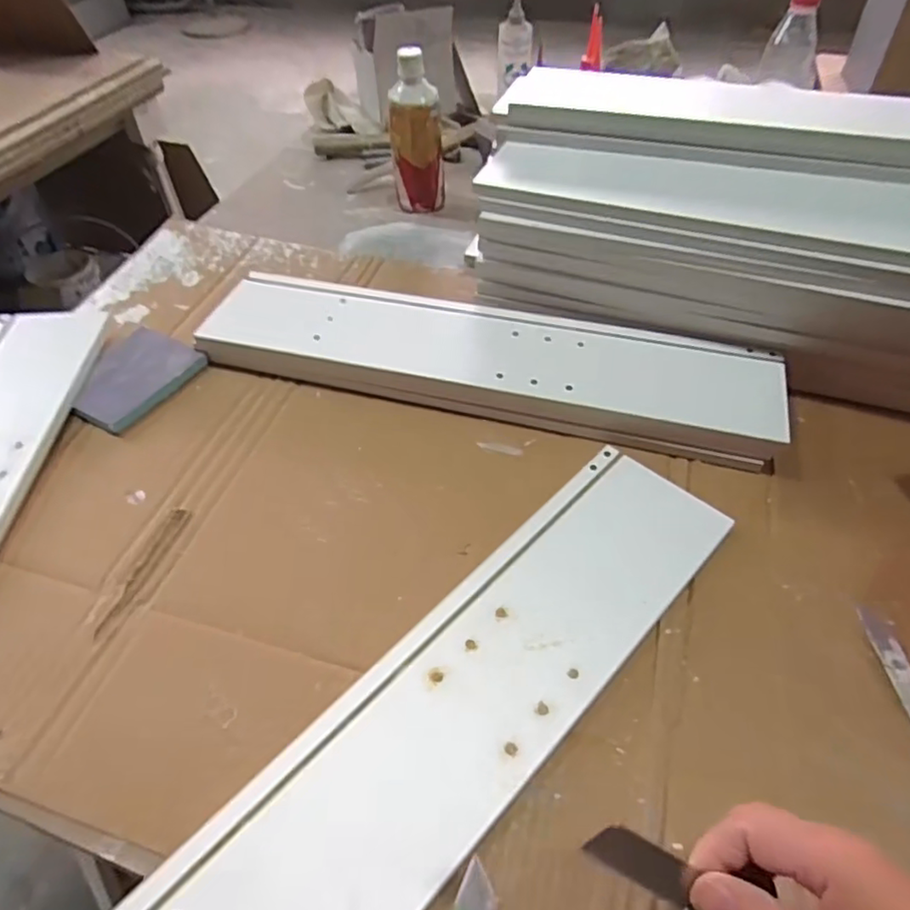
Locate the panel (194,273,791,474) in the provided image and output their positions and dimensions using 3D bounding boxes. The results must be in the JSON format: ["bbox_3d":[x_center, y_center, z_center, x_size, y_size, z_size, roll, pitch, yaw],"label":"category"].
[{"bbox_3d":[0.027,-0.100,0.600,0.542,0.033,0.131,13,61,12],"label":"panel"}]

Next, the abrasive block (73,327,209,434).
[{"bbox_3d":[-0.325,-0.078,0.620,0.092,0.018,0.120,23,54,20],"label":"abrasive block"}]

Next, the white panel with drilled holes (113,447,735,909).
[{"bbox_3d":[-0.017,0.176,0.379,0.119,0.027,0.537,36,56,28],"label":"white panel with drilled holes"}]

